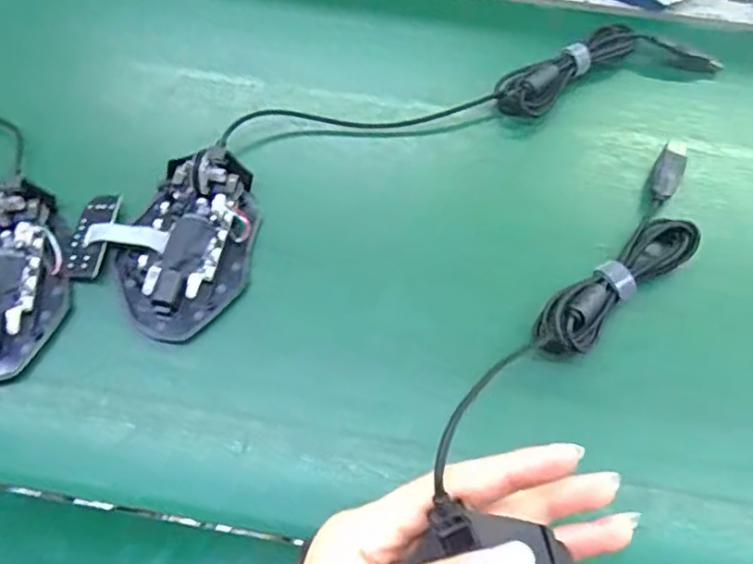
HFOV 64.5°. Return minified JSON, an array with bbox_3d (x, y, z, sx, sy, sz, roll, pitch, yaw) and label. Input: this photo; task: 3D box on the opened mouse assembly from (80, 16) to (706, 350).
[{"bbox_3d":[0.023,-0.095,0.376,0.417,0.022,0.116,-25,67,-12],"label":"opened mouse assembly"}]

